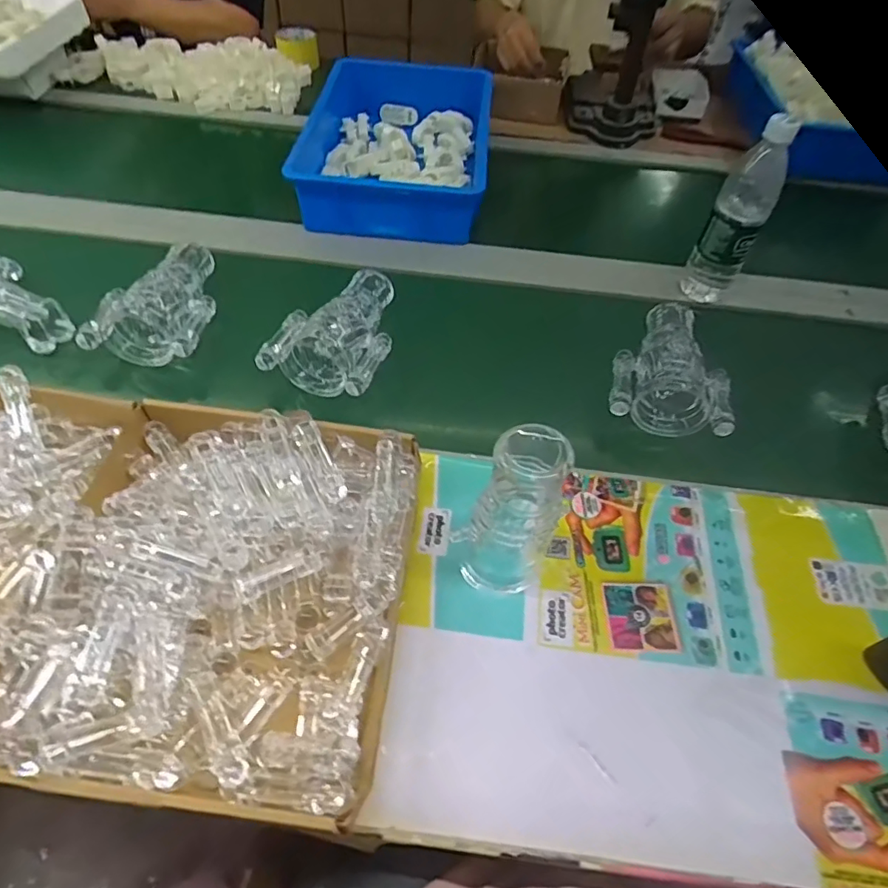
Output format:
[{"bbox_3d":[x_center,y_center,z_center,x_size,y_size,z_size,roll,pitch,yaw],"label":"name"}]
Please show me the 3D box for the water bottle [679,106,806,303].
[{"bbox_3d":[0.351,-0.267,0.678,0.062,0.218,0.070,26,56,14],"label":"water bottle"}]

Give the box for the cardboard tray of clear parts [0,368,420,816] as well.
[{"bbox_3d":[-0.308,0.089,0.468,0.550,0.064,0.300,8,54,1],"label":"cardboard tray of clear parts"}]

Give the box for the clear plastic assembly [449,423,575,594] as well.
[{"bbox_3d":[0.056,0.062,0.453,0.058,0.173,0.063,33,58,18],"label":"clear plastic assembly"}]

